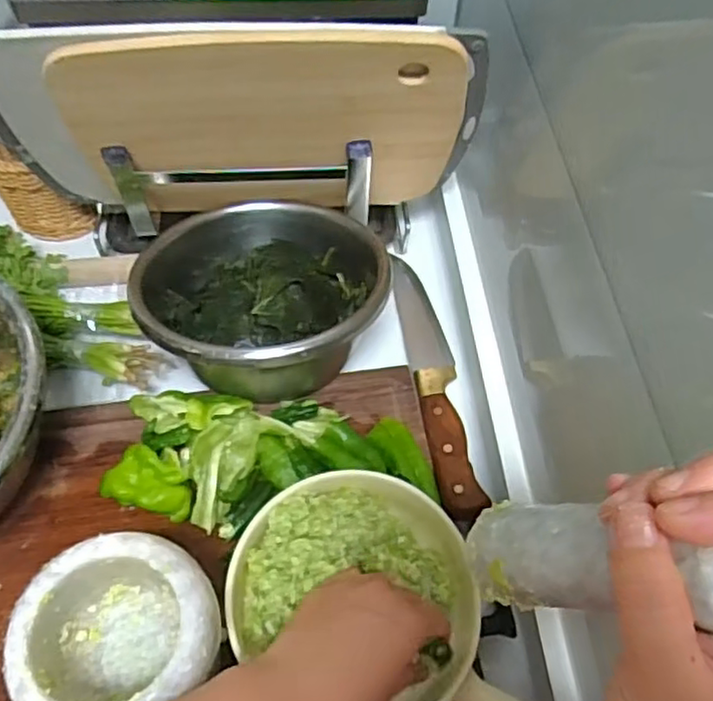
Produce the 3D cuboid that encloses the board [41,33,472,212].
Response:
[{"bbox_3d":[-0.060,-0.158,0.489,0.267,0.190,0.017,-2,71,-3],"label":"board"}]

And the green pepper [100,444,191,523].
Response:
[{"bbox_3d":[-0.143,0.097,0.467,0.060,0.031,0.039,19,59,9],"label":"green pepper"}]

